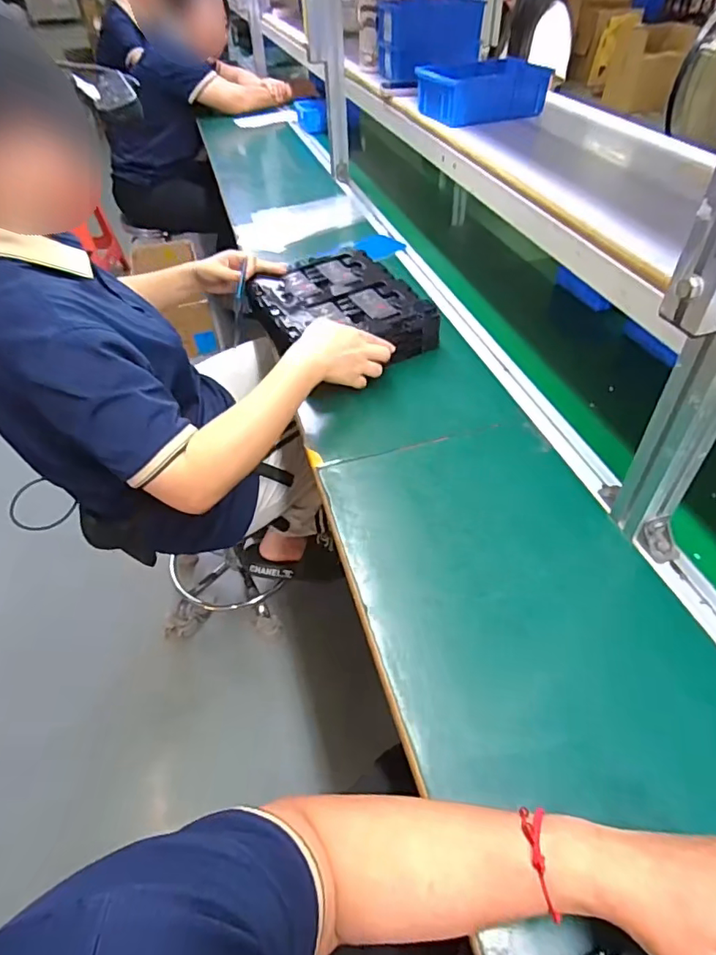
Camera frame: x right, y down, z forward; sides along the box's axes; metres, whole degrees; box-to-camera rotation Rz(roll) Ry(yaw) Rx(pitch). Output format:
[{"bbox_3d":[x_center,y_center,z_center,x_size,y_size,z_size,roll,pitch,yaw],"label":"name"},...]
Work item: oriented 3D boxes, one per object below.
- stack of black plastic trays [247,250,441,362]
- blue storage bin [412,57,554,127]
[{"bbox_3d":[-0.032,-0.269,0.867,0.222,0.066,0.266,-23,50,-19],"label":"stack of black plastic trays"},{"bbox_3d":[0.209,-0.656,0.899,0.208,0.071,0.116,-15,48,-12],"label":"blue storage bin"}]

